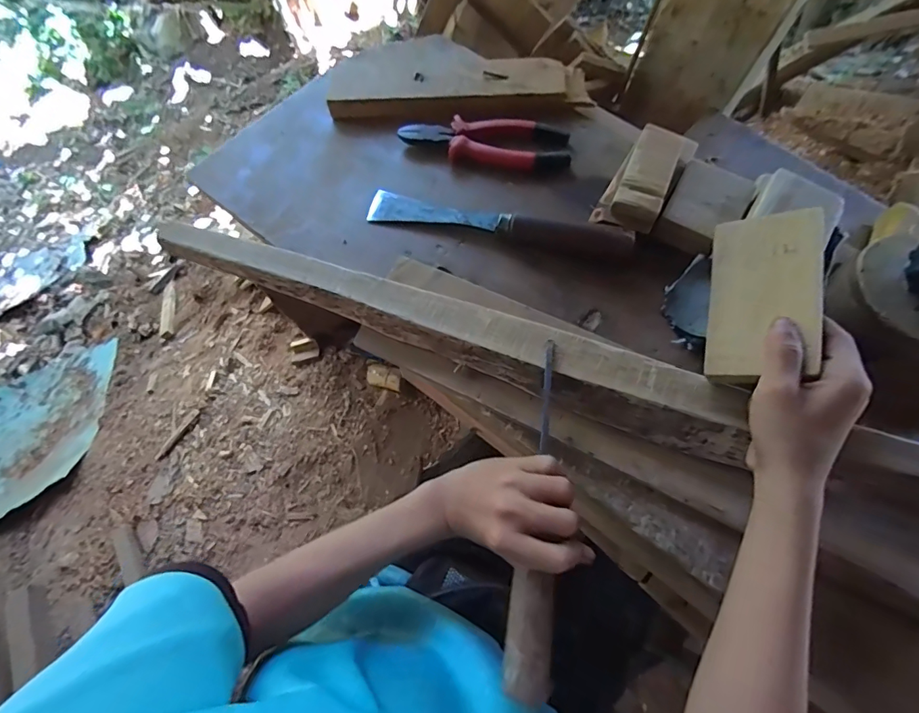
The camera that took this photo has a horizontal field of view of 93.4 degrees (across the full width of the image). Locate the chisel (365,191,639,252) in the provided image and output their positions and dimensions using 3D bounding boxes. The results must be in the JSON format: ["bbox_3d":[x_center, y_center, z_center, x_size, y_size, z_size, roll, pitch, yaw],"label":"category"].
[{"bbox_3d":[0.033,-0.136,0.431,0.257,0.037,0.035,13,71,4],"label":"chisel"}]

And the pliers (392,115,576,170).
[{"bbox_3d":[0.028,-0.235,0.474,0.183,0.015,0.058,4,71,1],"label":"pliers"}]

